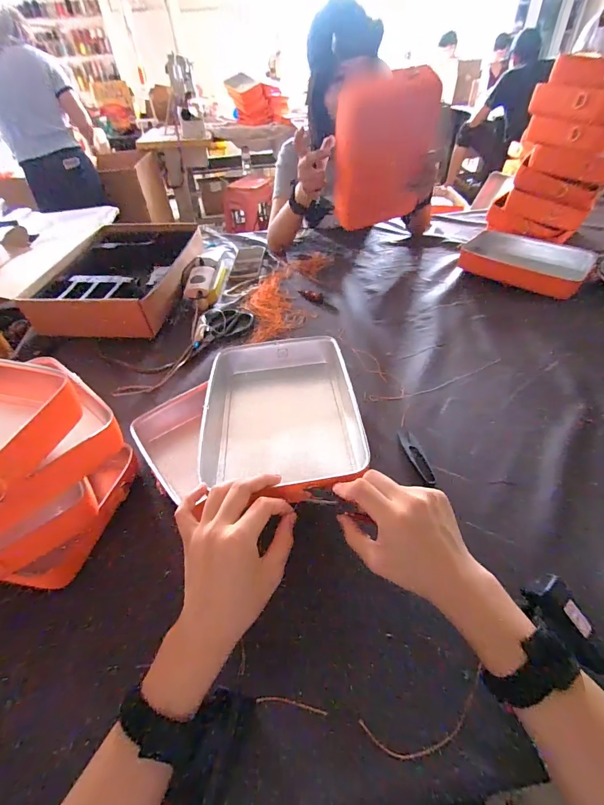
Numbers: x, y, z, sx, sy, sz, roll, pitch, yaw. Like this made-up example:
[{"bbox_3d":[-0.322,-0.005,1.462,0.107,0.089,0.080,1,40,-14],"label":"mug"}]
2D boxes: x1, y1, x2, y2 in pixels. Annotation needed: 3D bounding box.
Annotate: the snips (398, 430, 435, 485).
[{"bbox_3d":[0.158,0.073,0.494,0.025,0.012,0.096,-9,46,-5],"label":"snips"}]

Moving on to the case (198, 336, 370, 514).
[{"bbox_3d":[-0.024,0.006,0.481,0.194,0.056,0.245,-5,46,-1],"label":"case"}]

